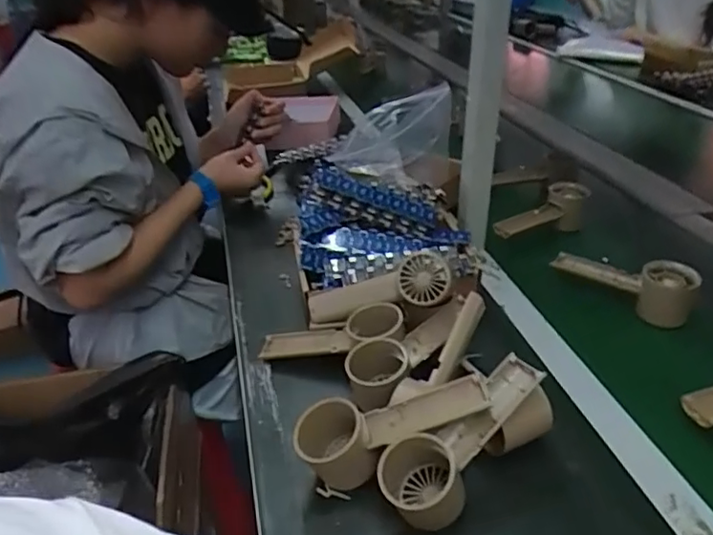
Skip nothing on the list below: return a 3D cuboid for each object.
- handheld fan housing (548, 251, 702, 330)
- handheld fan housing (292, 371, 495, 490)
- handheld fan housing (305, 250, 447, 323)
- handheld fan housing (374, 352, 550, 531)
[{"bbox_3d":[0.313,0.012,0.690,0.155,0.057,0.048,23,41,37],"label":"handheld fan housing"},{"bbox_3d":[0.030,0.131,0.481,0.157,0.050,0.049,-19,31,6],"label":"handheld fan housing"},{"bbox_3d":[0.022,0.028,0.615,0.157,0.047,0.041,-16,26,22],"label":"handheld fan housing"},{"bbox_3d":[0.090,0.137,0.466,0.158,0.065,0.057,-42,43,-11],"label":"handheld fan housing"}]

